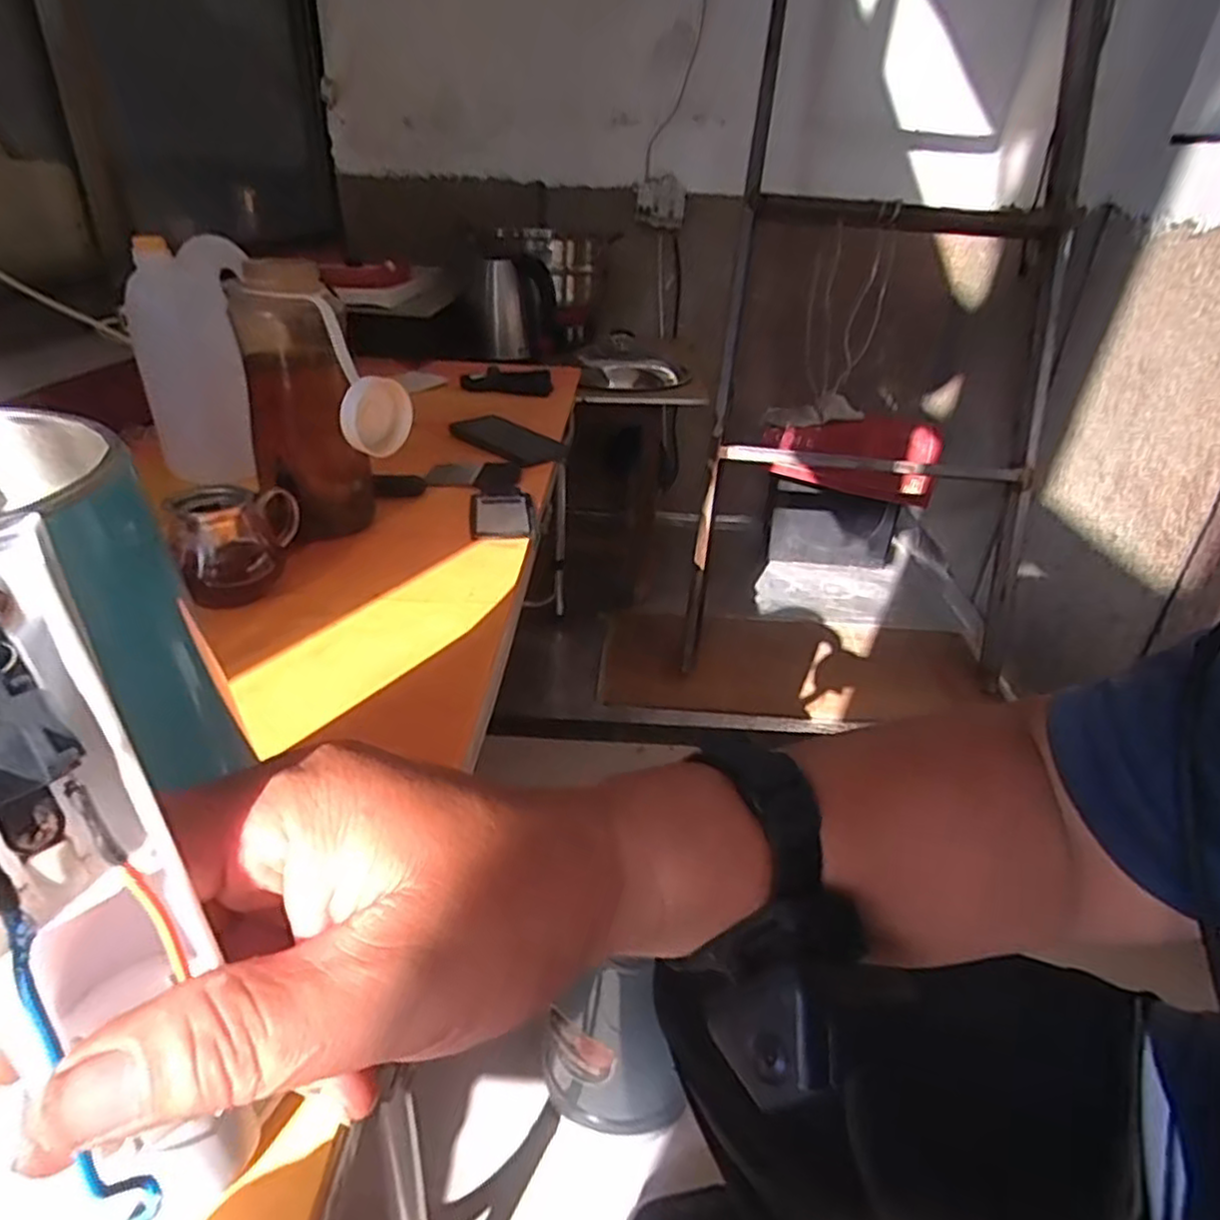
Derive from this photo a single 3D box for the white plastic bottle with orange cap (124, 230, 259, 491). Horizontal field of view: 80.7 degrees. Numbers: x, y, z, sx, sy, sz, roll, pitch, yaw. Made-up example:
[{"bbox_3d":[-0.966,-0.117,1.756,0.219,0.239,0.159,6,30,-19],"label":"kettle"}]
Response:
[{"bbox_3d":[-0.446,-0.267,0.780,0.104,0.239,0.072,-5,31,-13],"label":"white plastic bottle with orange cap"}]

